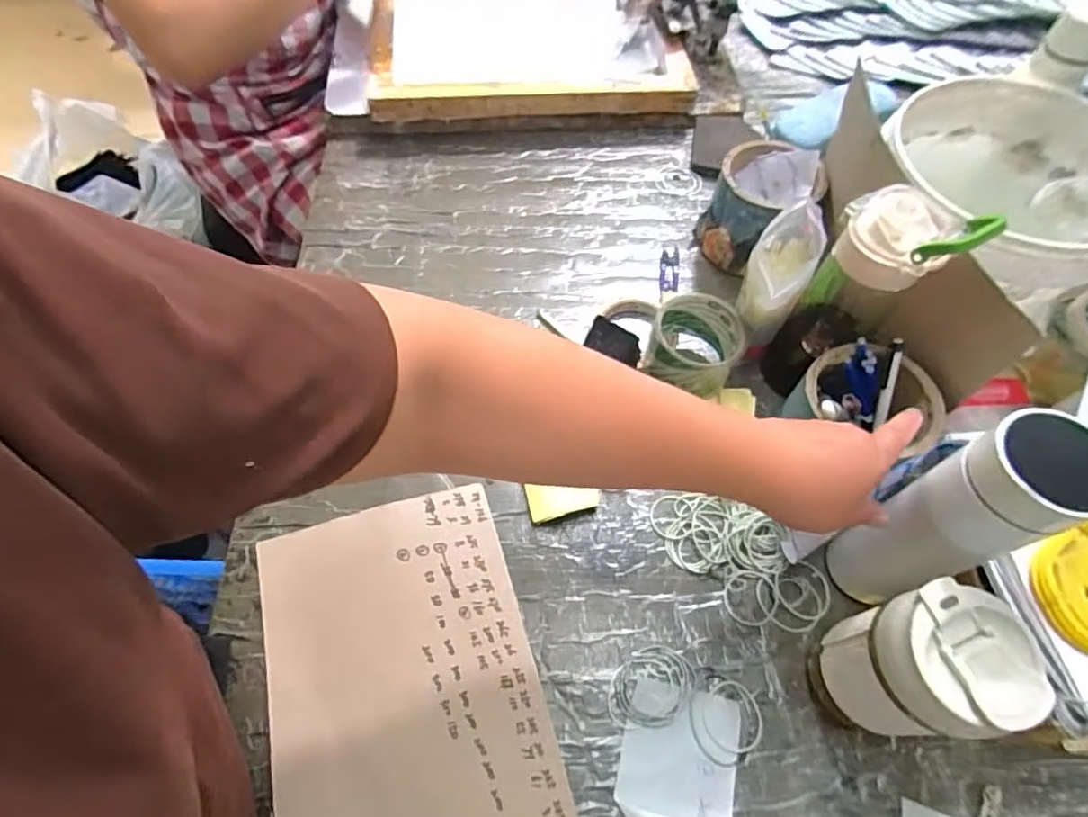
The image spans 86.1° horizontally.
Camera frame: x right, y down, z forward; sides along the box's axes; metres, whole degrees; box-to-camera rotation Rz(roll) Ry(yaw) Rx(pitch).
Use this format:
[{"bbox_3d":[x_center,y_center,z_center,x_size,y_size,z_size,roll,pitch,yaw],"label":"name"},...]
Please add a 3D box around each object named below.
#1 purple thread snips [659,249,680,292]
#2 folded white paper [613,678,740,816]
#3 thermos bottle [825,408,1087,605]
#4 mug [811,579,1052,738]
[{"bbox_3d":[0.144,-0.159,0.671,0.021,0.005,0.064,8,61,5],"label":"purple thread snips"},{"bbox_3d":[0.095,0.274,0.414,0.083,0.032,0.141,13,62,7],"label":"folded white paper"},{"bbox_3d":[0.257,0.084,0.396,0.064,0.244,0.061,0,61,0],"label":"thermos bottle"},{"bbox_3d":[0.244,0.175,0.397,0.073,0.155,0.078,0,61,0],"label":"mug"}]

